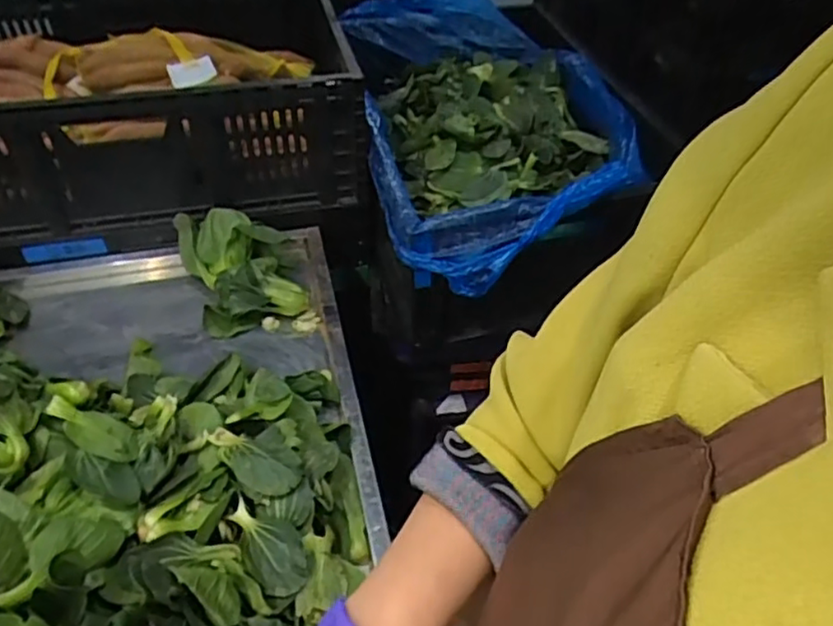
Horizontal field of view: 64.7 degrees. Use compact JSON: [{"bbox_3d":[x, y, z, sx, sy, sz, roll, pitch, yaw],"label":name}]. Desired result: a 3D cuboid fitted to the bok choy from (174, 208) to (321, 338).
[{"bbox_3d":[-0.214,-0.062,0.817,0.134,0.082,0.182,-18,48,-17],"label":"bok choy"}]

